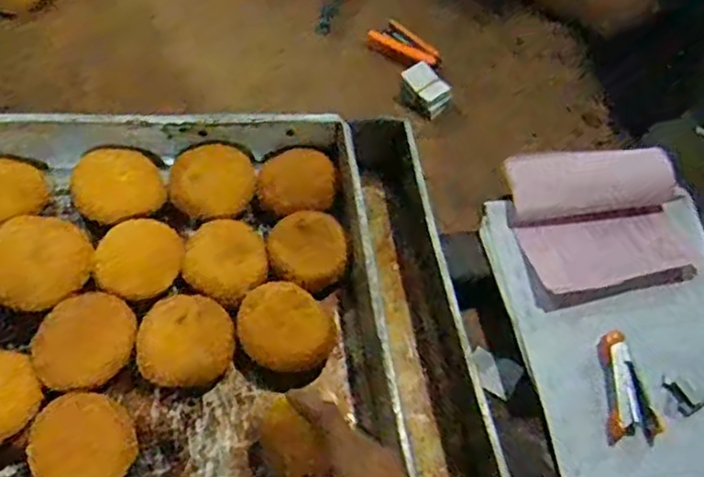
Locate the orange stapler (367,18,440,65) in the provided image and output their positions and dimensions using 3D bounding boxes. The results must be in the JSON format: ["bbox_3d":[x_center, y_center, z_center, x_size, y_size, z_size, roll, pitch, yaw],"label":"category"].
[{"bbox_3d":[0.066,-0.246,0.865,0.053,0.021,0.095,-33,64,-20],"label":"orange stapler"}]

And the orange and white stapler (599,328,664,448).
[{"bbox_3d":[0.243,0.129,0.589,0.043,0.013,0.094,2,58,0],"label":"orange and white stapler"}]

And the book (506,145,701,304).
[{"bbox_3d":[0.249,-0.018,0.673,0.161,0.027,0.152,-7,76,-1],"label":"book"}]

